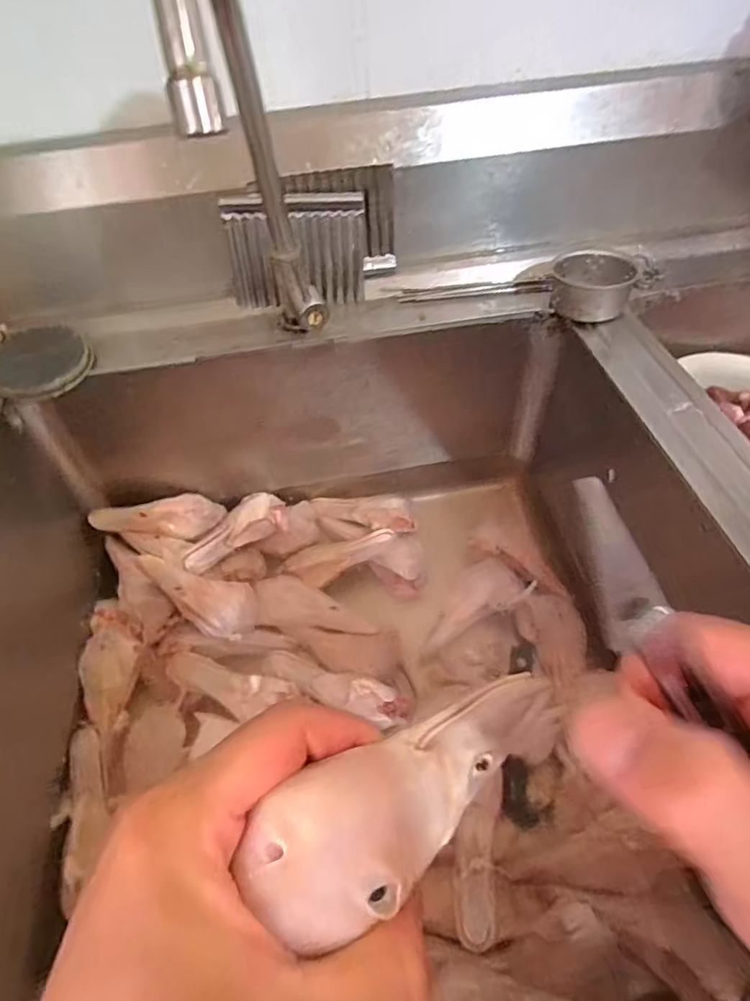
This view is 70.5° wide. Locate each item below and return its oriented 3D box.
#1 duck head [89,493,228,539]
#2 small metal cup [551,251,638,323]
[{"bbox_3d":[-0.232,0.018,0.577,0.133,0.031,0.037,-3,48,-23],"label":"duck head"},{"bbox_3d":[0.198,-0.195,0.485,0.067,0.036,0.073,8,52,11],"label":"small metal cup"}]

